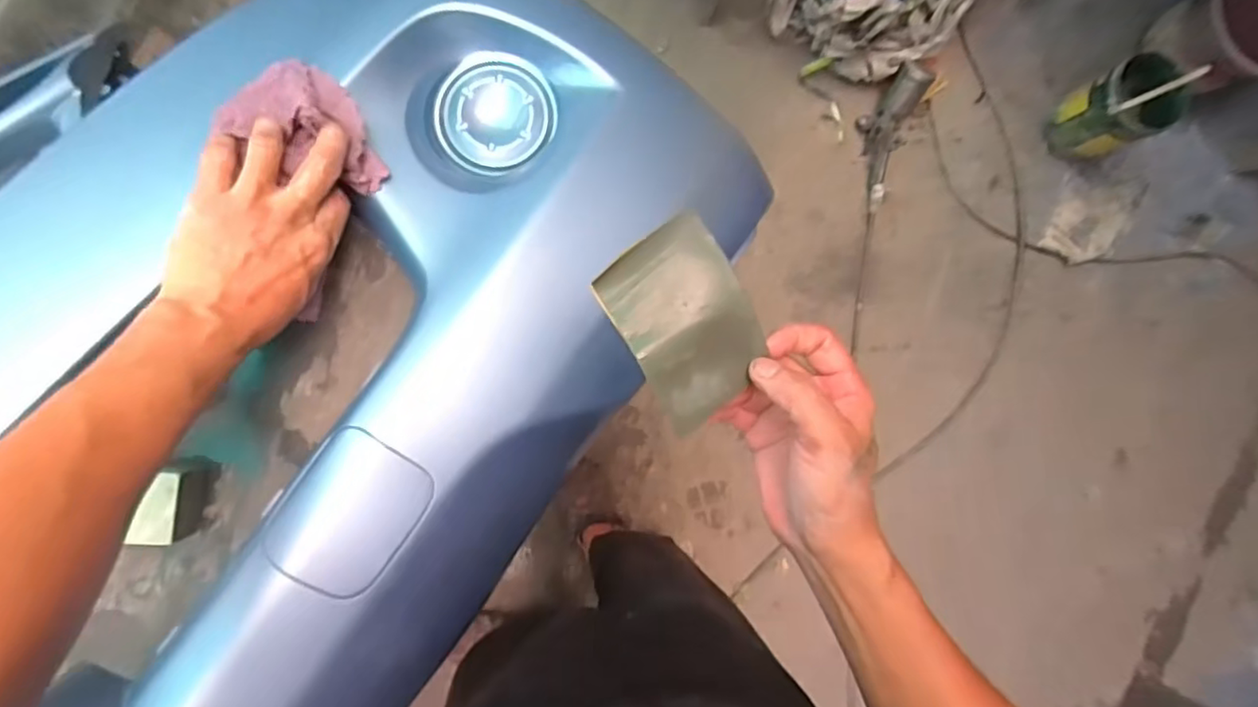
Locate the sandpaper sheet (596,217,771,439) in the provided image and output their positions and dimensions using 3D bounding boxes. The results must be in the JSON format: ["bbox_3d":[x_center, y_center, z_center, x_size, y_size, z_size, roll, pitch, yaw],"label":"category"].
[{"bbox_3d":[0.033,-0.015,0.340,0.068,0.013,0.103,-31,105,-2],"label":"sandpaper sheet"}]

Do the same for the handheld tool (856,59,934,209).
[{"bbox_3d":[0.542,-0.464,1.341,0.088,0.091,0.288,8,116,-6],"label":"handheld tool"}]

